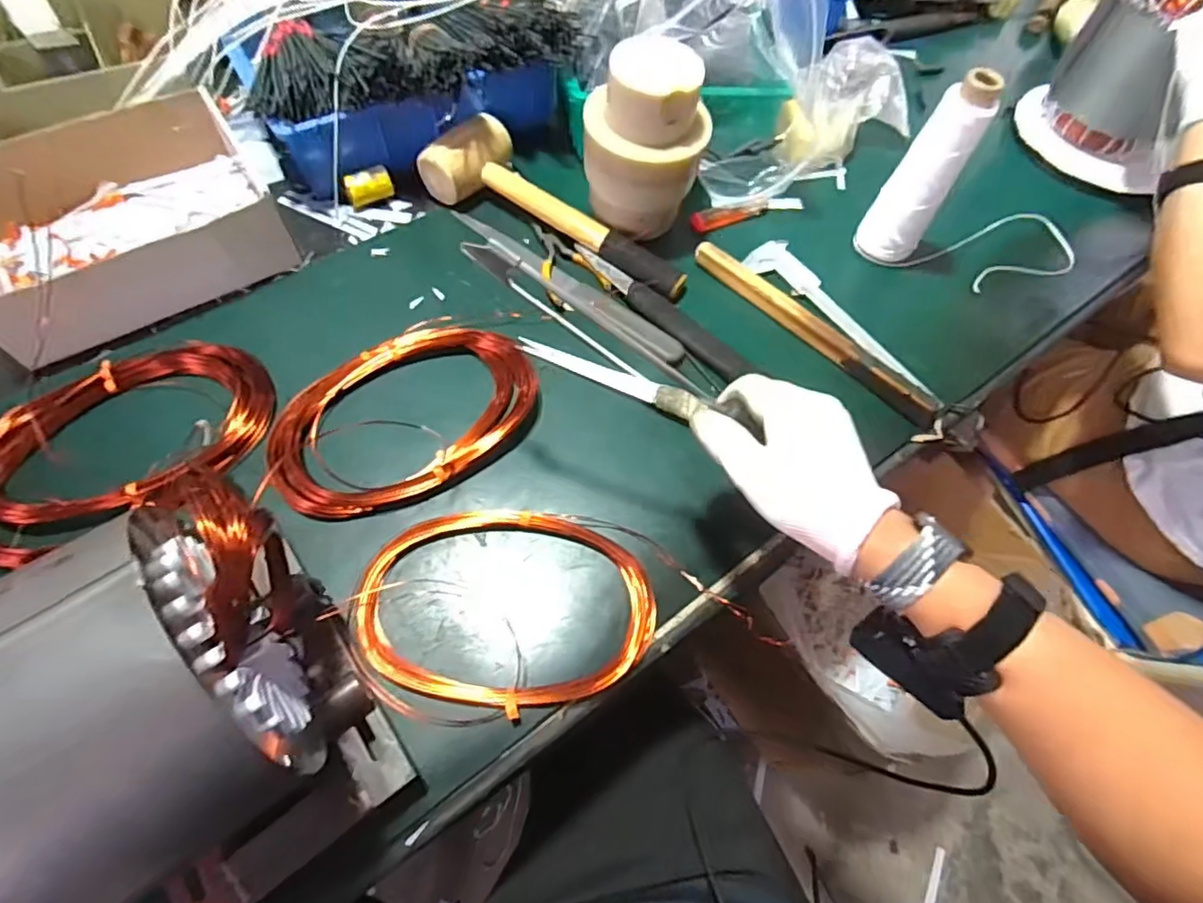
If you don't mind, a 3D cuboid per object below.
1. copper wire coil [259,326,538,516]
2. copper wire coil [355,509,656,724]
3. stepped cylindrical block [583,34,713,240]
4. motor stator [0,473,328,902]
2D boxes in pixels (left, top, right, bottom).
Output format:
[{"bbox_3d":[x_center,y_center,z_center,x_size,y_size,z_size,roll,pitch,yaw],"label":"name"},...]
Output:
[{"bbox_3d":[-0.160,-0.032,0.486,0.214,0.031,0.137,-30,69,-18],"label":"copper wire coil"},{"bbox_3d":[-0.066,0.107,0.431,0.206,0.026,0.143,16,66,5],"label":"copper wire coil"},{"bbox_3d":[0.038,-0.275,0.549,0.104,0.137,0.109,2,63,-3],"label":"stepped cylindrical block"},{"bbox_3d":[-0.201,0.110,0.281,0.111,0.141,0.149,-20,68,-11],"label":"motor stator"}]

